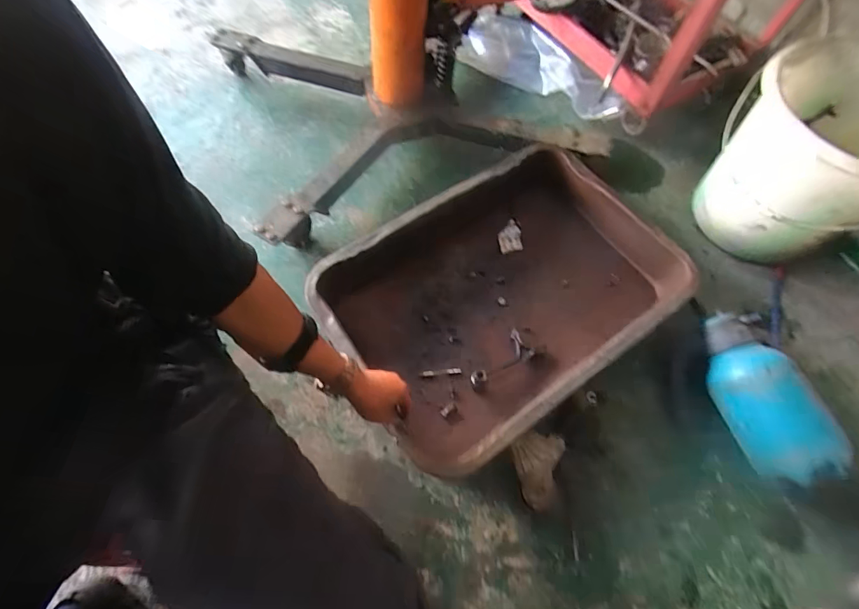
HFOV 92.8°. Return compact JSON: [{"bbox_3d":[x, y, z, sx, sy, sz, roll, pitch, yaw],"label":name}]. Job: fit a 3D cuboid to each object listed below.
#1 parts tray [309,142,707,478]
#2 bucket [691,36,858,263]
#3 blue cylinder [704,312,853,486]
[{"bbox_3d":[0.135,-0.028,0.778,0.590,0.109,0.439,-33,67,-15],"label":"parts tray"},{"bbox_3d":[0.756,-0.282,0.805,0.346,0.291,0.326,-29,69,-15],"label":"bucket"},{"bbox_3d":[0.549,0.151,0.683,0.114,0.116,0.275,-9,65,-6],"label":"blue cylinder"}]

